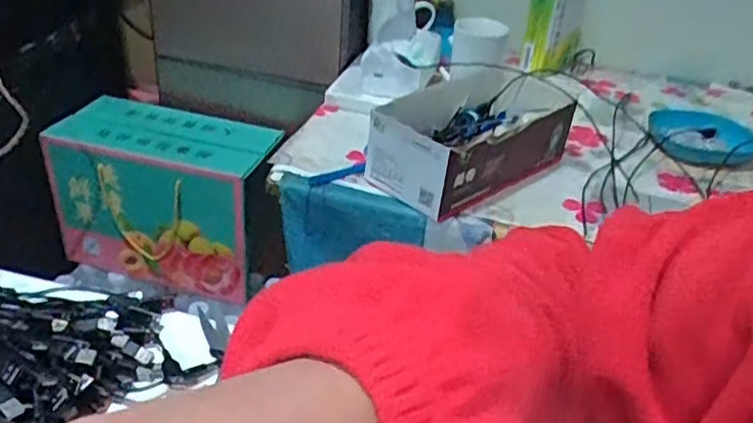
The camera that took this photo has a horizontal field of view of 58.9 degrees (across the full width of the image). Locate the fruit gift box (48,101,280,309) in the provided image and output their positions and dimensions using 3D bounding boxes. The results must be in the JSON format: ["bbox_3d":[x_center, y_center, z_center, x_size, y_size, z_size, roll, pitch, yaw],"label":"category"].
[{"bbox_3d":[-0.331,-0.019,1.079,0.319,0.247,0.155,13,34,11],"label":"fruit gift box"}]

